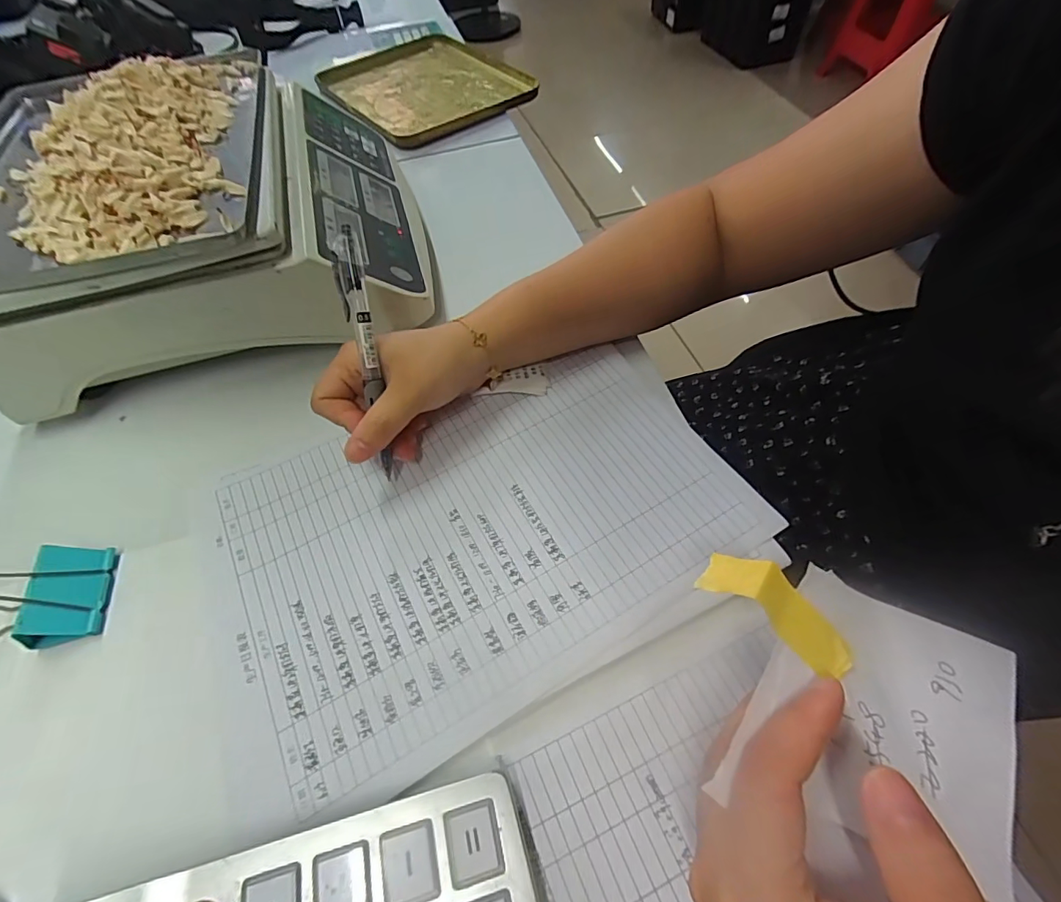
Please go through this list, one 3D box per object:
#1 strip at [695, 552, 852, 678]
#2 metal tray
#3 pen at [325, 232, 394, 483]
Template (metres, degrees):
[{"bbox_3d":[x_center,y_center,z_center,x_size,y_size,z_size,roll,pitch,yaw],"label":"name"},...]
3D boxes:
[{"bbox_3d":[0.094,0.060,0.180,0.056,0.018,0.021,39,67,16],"label":"strip"},{"bbox_3d":[-0.137,-0.466,0.609,0.207,0.018,0.266,-31,63,-15],"label":"metal tray"},{"bbox_3d":[-0.091,-0.052,0.266,0.015,0.137,0.007,-7,16,-2],"label":"pen"}]

